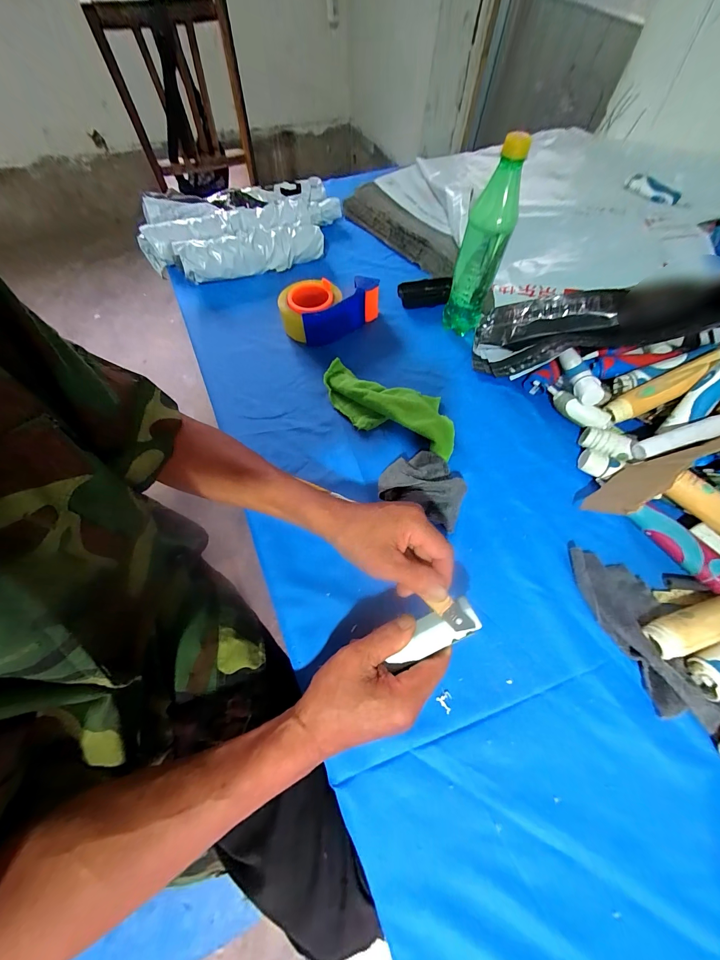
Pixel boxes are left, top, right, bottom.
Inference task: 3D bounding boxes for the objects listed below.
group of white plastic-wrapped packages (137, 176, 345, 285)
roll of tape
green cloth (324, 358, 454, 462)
[{"bbox_3d":[-0.218,-0.488,0.631,0.392,0.061,0.222,-24,66,-12],"label":"group of white plastic-wrapped packages"},{"bbox_3d":[-0.057,-0.291,0.534,0.147,0.059,0.101,-35,69,-16],"label":"roll of tape"},{"bbox_3d":[0.042,-0.108,0.457,0.207,0.030,0.095,25,66,11],"label":"green cloth"}]

